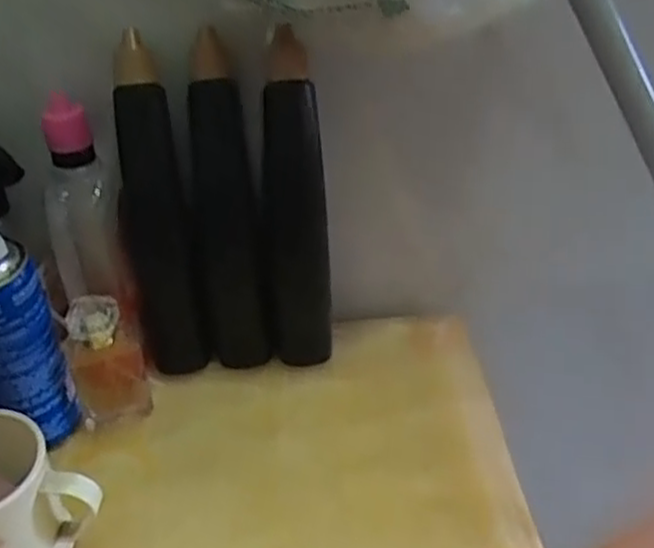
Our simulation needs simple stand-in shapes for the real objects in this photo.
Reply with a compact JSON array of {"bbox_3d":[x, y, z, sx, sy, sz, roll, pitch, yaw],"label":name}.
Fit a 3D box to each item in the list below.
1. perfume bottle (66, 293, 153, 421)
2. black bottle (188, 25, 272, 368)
[{"bbox_3d":[-0.166,0.063,0.583,0.050,0.105,0.035,-15,39,-19],"label":"perfume bottle"},{"bbox_3d":[-0.075,-0.042,0.592,0.049,0.245,0.060,-3,37,-3],"label":"black bottle"}]

